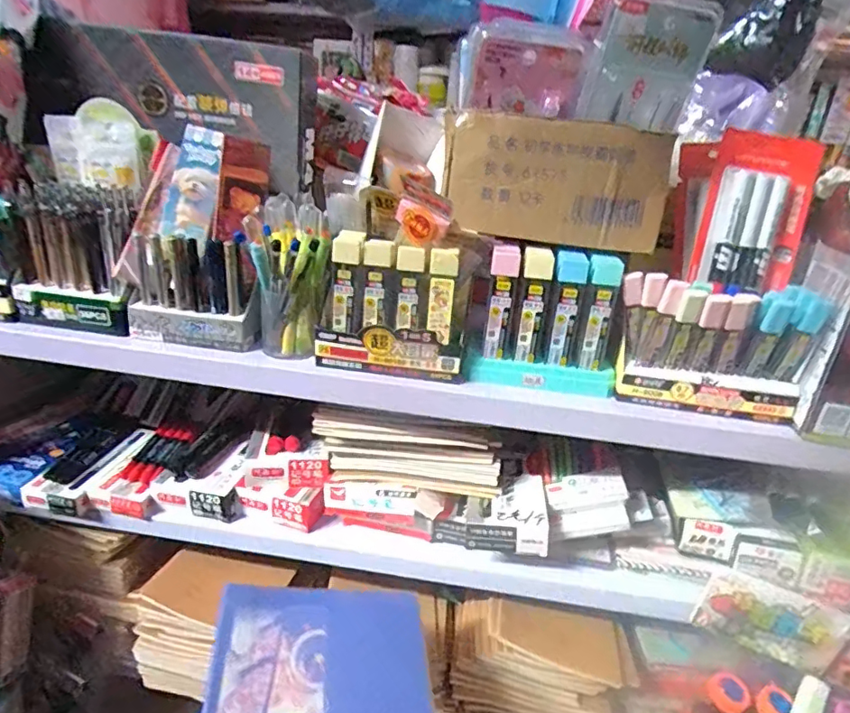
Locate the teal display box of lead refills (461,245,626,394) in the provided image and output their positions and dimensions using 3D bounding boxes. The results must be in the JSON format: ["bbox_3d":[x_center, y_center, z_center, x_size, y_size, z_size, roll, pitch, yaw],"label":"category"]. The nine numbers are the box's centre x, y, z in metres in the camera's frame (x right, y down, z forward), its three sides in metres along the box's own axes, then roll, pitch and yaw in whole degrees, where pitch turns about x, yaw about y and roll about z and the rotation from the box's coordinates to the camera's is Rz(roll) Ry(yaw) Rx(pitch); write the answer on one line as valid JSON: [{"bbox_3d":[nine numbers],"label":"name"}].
[{"bbox_3d":[0.118,-0.034,0.510,0.138,0.123,0.040,7,23,5],"label":"teal display box of lead refills"}]

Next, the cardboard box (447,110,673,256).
[{"bbox_3d":[0.114,-0.150,0.476,0.196,0.098,0.032,9,23,10],"label":"cardboard box"}]

